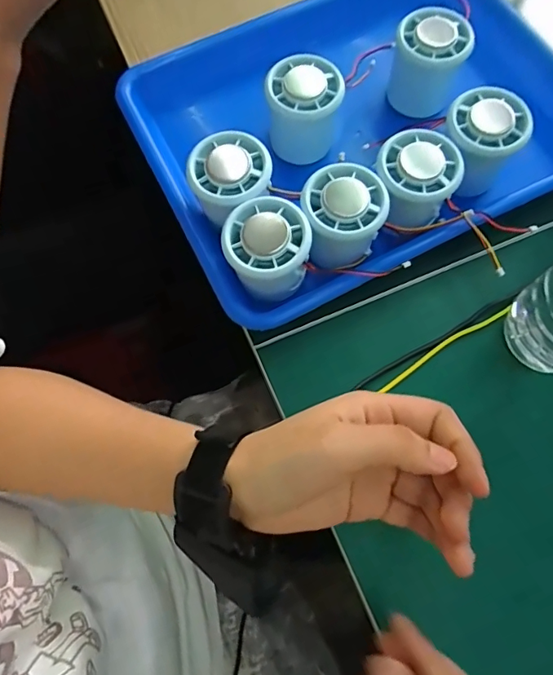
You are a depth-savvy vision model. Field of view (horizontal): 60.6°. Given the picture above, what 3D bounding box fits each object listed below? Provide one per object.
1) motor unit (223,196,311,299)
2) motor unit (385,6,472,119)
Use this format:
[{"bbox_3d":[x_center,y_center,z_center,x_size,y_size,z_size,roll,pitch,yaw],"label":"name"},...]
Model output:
[{"bbox_3d":[-0.006,-0.057,0.318,0.054,0.046,0.055,0,72,-1],"label":"motor unit"},{"bbox_3d":[0.118,-0.217,0.382,0.053,0.068,0.046,14,72,3],"label":"motor unit"}]

